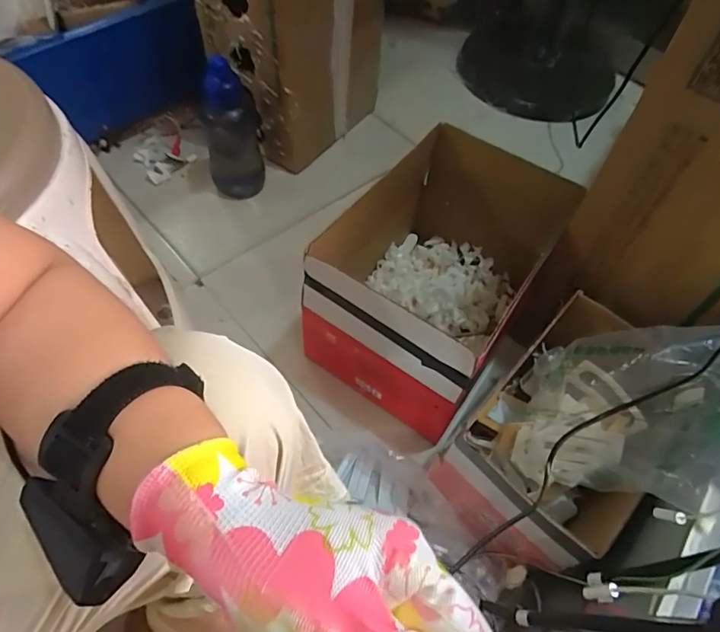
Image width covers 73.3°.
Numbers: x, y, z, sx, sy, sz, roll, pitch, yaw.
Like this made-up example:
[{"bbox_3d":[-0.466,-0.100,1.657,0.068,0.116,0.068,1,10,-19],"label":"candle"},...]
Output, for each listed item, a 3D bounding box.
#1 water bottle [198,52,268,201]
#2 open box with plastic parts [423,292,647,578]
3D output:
[{"bbox_3d":[-0.237,-0.347,0.903,0.109,0.267,0.089,-15,60,-13],"label":"water bottle"},{"bbox_3d":[0.237,0.134,0.581,0.157,0.149,0.270,39,63,19],"label":"open box with plastic parts"}]

